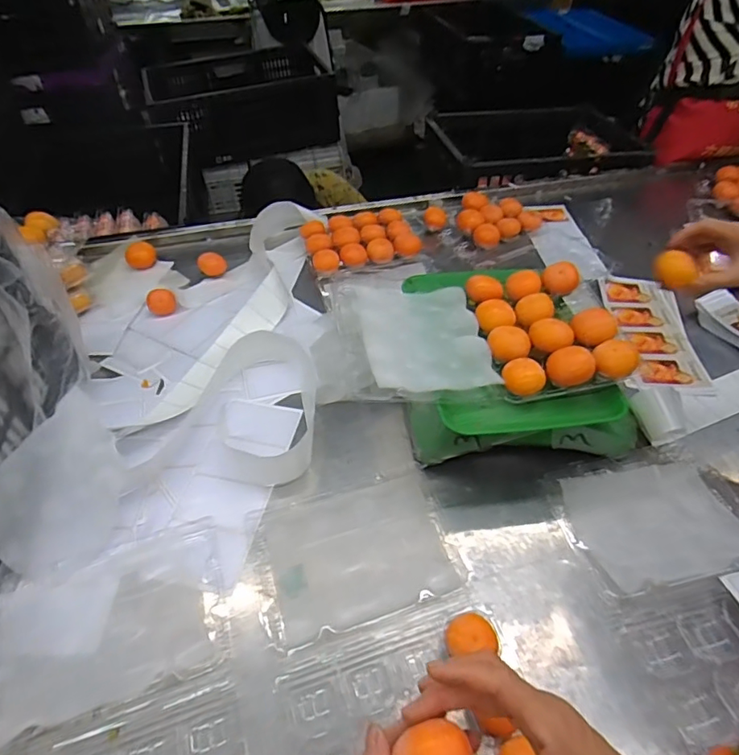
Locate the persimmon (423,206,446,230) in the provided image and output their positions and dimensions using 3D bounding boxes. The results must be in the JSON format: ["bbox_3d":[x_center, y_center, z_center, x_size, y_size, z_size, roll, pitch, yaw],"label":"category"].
[{"bbox_3d":[0.134,-0.322,1.038,0.045,0.049,0.041,6,47,7],"label":"persimmon"}]

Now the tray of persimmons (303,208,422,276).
[{"bbox_3d":[-0.019,-0.274,0.995,0.213,0.048,0.156,-12,48,-10],"label":"tray of persimmons"}]

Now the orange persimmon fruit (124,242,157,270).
[{"bbox_3d":[-0.435,-0.230,0.967,0.052,0.049,0.045,-20,49,-16],"label":"orange persimmon fruit"}]

